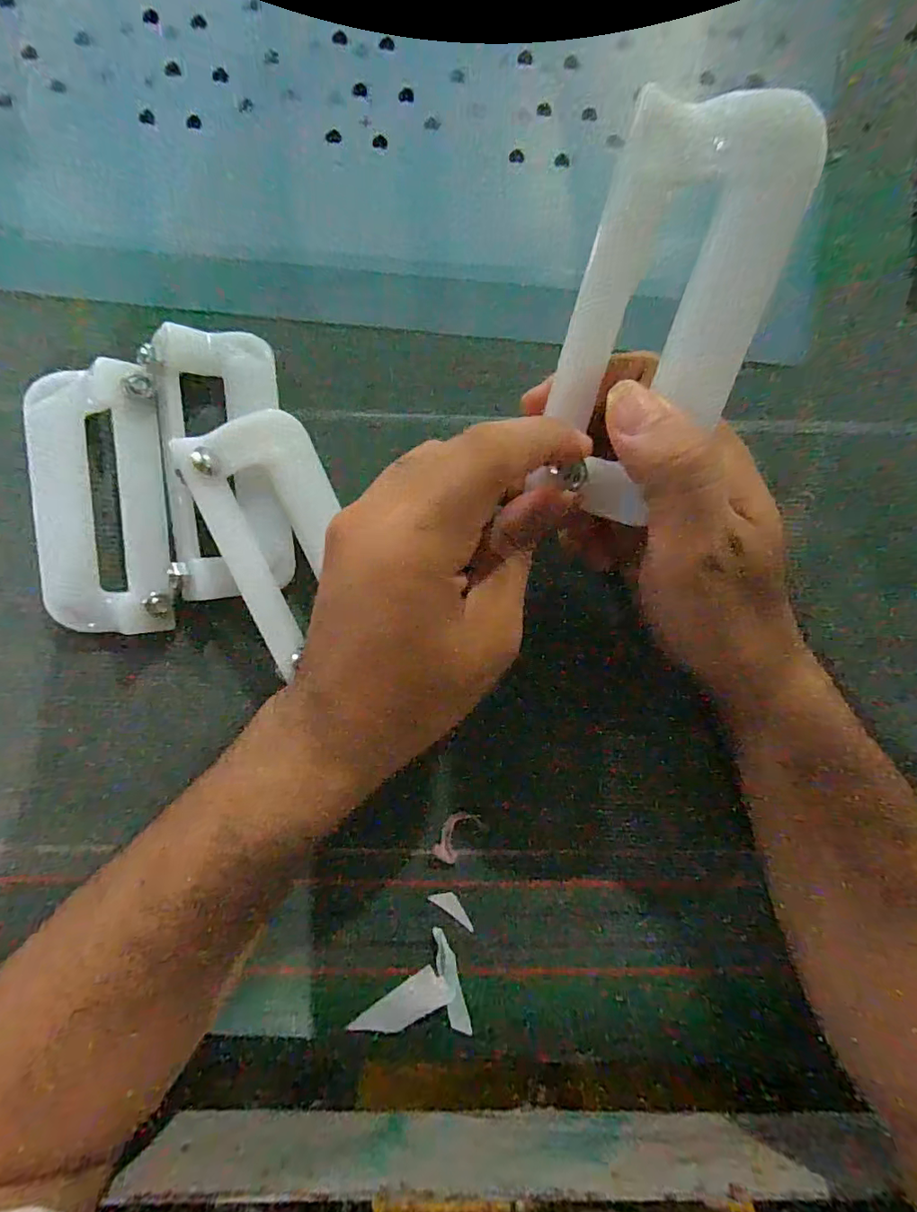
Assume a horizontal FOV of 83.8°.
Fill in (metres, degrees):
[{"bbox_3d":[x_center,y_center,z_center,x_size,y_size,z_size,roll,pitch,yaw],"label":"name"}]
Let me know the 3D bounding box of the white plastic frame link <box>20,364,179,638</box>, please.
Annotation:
[{"bbox_3d":[-0.167,-0.048,0.238,0.058,0.014,0.119,0,95,0],"label":"white plastic frame link"}]

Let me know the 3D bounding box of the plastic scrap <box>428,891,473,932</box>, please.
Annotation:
[{"bbox_3d":[-0.001,0.155,0.261,0.029,0.004,0.009,41,93,-3],"label":"plastic scrap"}]

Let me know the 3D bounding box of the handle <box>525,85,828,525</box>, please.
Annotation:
[{"bbox_3d":[0.067,-0.092,0.168,0.057,0.013,0.122,22,108,16],"label":"handle"}]

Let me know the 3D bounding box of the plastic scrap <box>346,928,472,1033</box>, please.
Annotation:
[{"bbox_3d":[-0.016,0.206,0.264,0.046,0.004,0.066,41,93,-3],"label":"plastic scrap"}]

